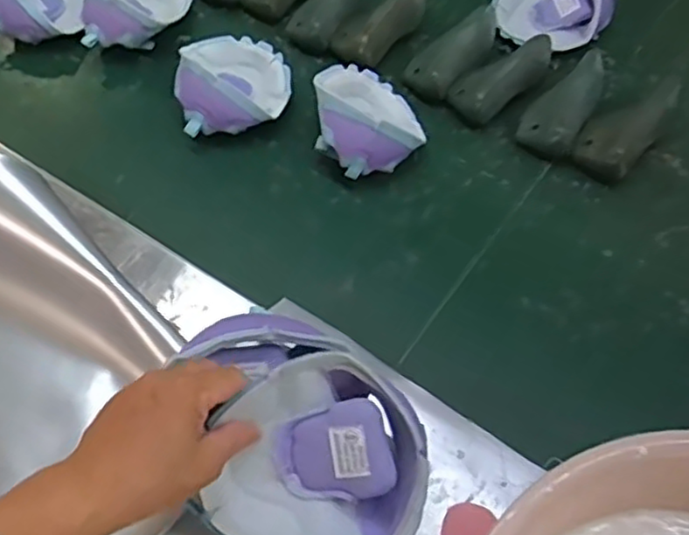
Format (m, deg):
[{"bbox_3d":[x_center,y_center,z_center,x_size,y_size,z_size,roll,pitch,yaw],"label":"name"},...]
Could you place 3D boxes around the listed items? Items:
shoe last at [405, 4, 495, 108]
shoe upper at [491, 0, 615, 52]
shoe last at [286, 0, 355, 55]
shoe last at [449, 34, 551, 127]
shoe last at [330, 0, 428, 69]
[{"bbox_3d":[0.134,-0.251,0.794,0.056,0.041,0.149,40,77,23],"label":"shoe last"},{"bbox_3d":[0.253,-0.321,0.833,0.138,0.057,0.109,19,58,12],"label":"shoe upper"},{"bbox_3d":[-0.016,-0.327,0.848,0.076,0.045,0.143,19,58,12],"label":"shoe last"},{"bbox_3d":[0.178,-0.217,0.773,0.135,0.046,0.059,-39,64,-23],"label":"shoe last"},{"bbox_3d":[0.044,-0.293,0.822,0.065,0.050,0.141,32,62,20],"label":"shoe last"}]

